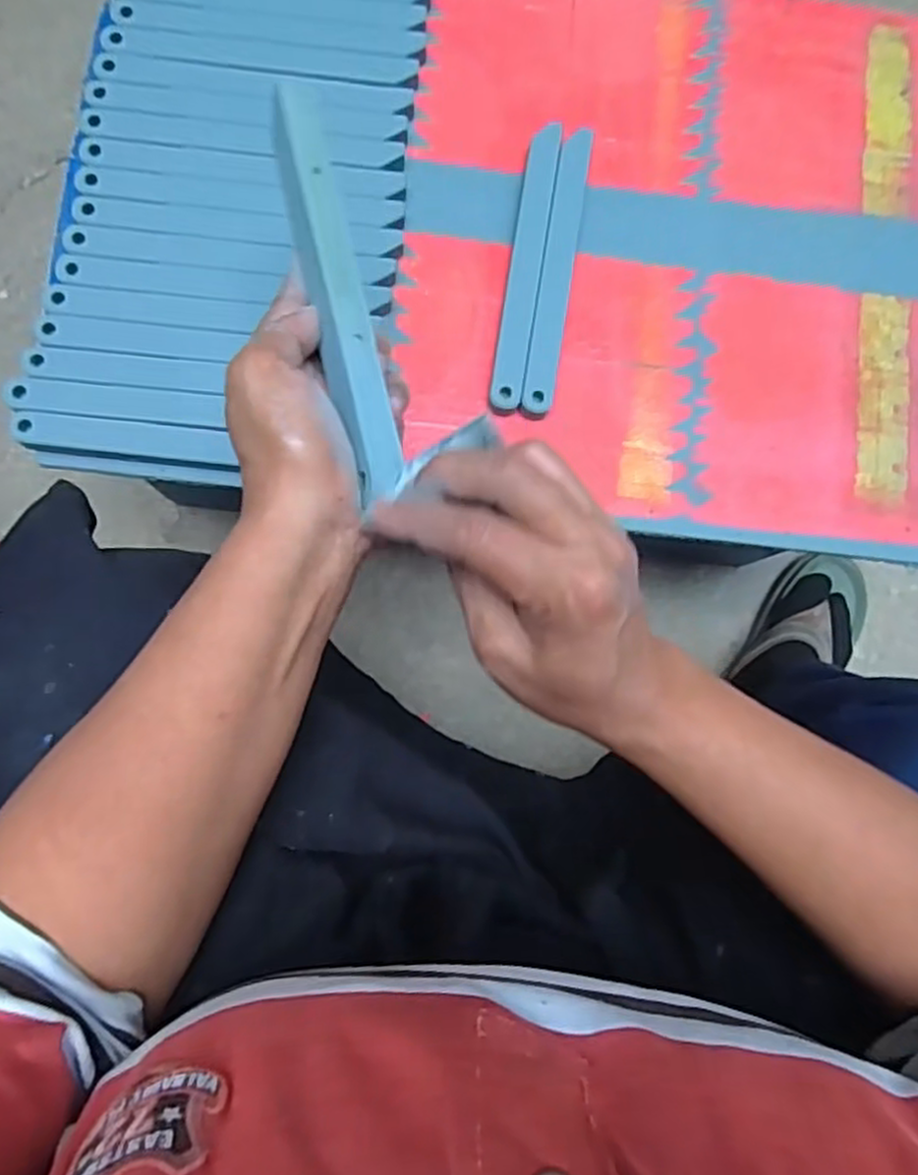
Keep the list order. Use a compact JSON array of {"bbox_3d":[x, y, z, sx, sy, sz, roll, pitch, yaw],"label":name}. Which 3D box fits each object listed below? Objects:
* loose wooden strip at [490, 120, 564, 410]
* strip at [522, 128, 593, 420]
[{"bbox_3d":[0.043,-0.208,0.475,0.022,0.013,0.196,10,84,-3],"label":"loose wooden strip"},{"bbox_3d":[0.064,-0.205,0.476,0.022,0.015,0.196,10,84,-3],"label":"strip"}]

